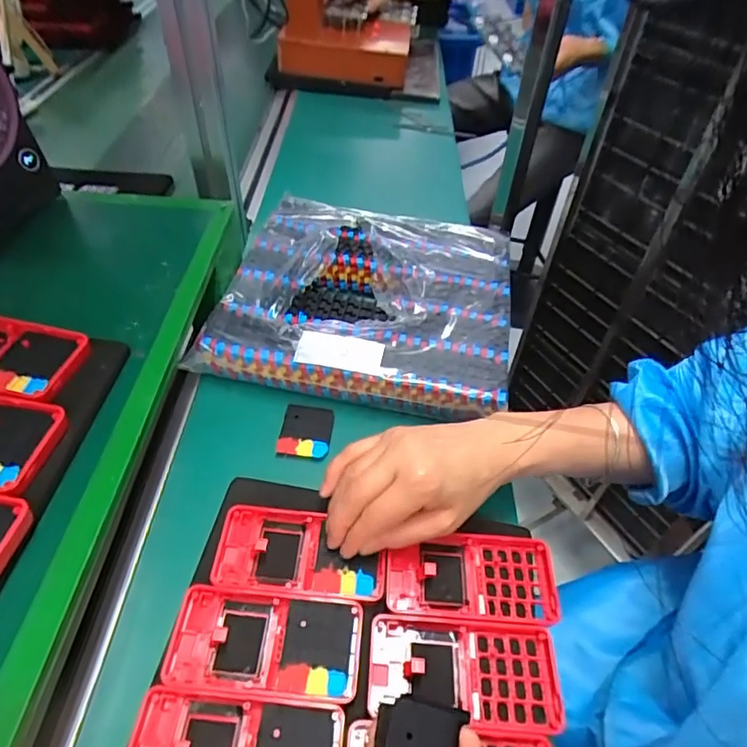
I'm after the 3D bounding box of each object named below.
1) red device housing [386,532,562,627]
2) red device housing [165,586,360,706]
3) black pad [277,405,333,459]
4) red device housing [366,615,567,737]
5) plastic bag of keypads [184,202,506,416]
[{"bbox_3d":[0.072,0.149,0.382,0.123,0.017,0.062,5,48,0],"label":"red device housing"},{"bbox_3d":[-0.071,0.179,0.346,0.123,0.013,0.061,6,48,1],"label":"red device housing"},{"bbox_3d":[-0.061,0.052,0.478,0.046,0.008,0.054,5,48,0],"label":"black pad"},{"bbox_3d":[0.059,0.194,0.342,0.123,0.013,0.060,6,48,2],"label":"red device housing"},{"bbox_3d":[-0.003,-0.091,0.569,0.297,0.053,0.277,10,49,5],"label":"plastic bag of keypads"}]

